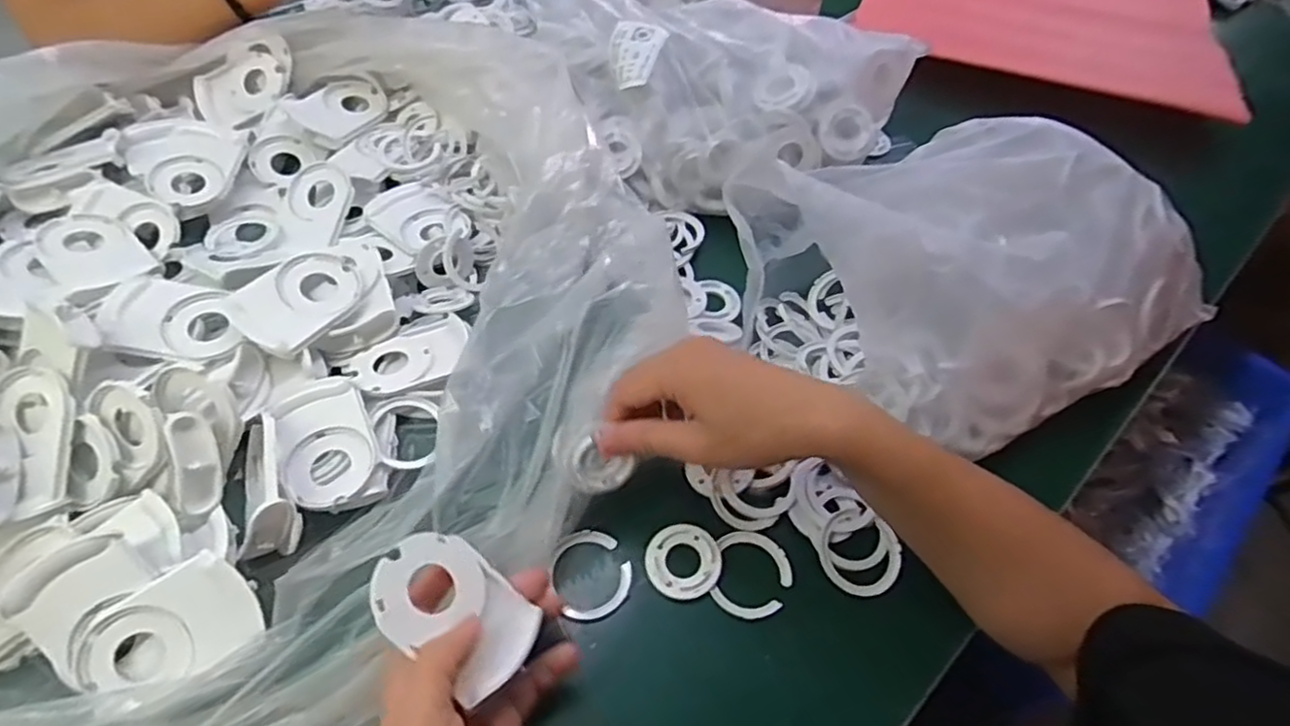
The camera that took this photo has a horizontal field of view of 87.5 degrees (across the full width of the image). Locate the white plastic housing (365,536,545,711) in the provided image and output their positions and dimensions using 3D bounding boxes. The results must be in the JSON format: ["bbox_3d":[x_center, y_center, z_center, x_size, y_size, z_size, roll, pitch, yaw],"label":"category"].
[{"bbox_3d":[-0.095,0.119,0.327,0.077,0.018,0.056,37,41,-2],"label":"white plastic housing"}]

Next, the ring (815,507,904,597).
[{"bbox_3d":[0.130,0.113,0.405,0.049,0.011,0.050,2,54,-2],"label":"ring"}]

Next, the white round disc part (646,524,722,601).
[{"bbox_3d":[0.023,0.117,0.402,0.043,0.005,0.045,2,54,-2],"label":"white round disc part"}]

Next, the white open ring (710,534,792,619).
[{"bbox_3d":[0.064,0.126,0.400,0.046,0.005,0.051,10,54,3],"label":"white open ring"}]

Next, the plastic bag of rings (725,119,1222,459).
[{"bbox_3d":[0.227,-0.070,0.473,0.284,0.109,0.220,-21,58,-18],"label":"plastic bag of rings"}]

